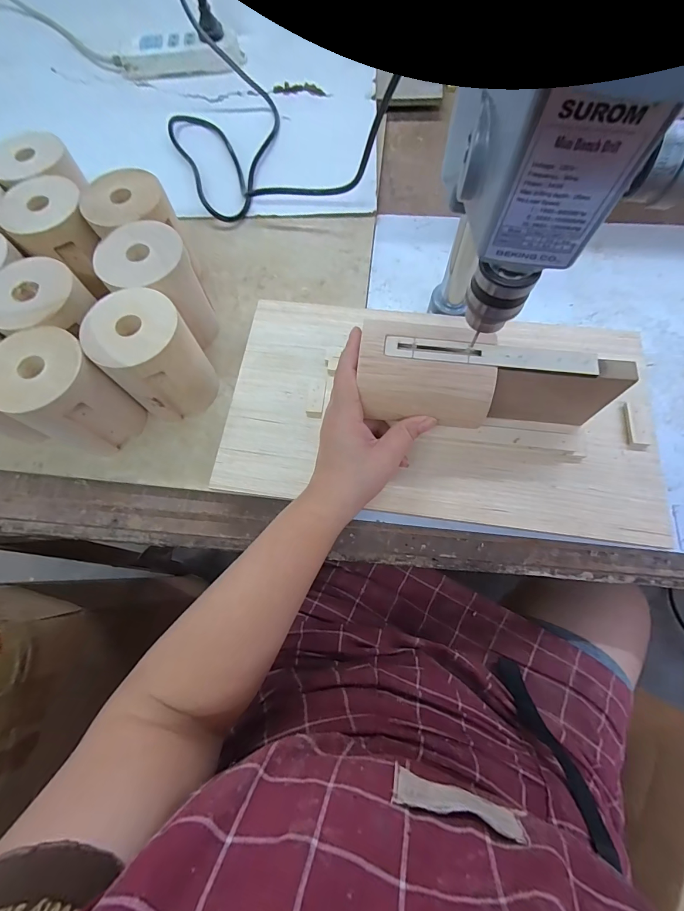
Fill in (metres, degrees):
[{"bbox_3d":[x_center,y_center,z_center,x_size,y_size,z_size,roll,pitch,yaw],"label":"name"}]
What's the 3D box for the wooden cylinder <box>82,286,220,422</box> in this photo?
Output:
[{"bbox_3d":[-0.171,-0.092,0.346,0.076,0.099,0.078,0,74,1],"label":"wooden cylinder"}]

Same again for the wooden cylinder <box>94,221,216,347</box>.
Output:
[{"bbox_3d":[-0.175,-0.162,0.372,0.075,0.099,0.087,-31,74,-6],"label":"wooden cylinder"}]

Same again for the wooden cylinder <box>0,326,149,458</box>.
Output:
[{"bbox_3d":[-0.244,-0.054,0.336,0.075,0.100,0.074,34,77,12],"label":"wooden cylinder"}]

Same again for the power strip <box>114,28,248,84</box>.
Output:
[{"bbox_3d":[-0.240,-0.587,0.543,0.186,0.027,0.057,-6,72,1],"label":"power strip"}]

